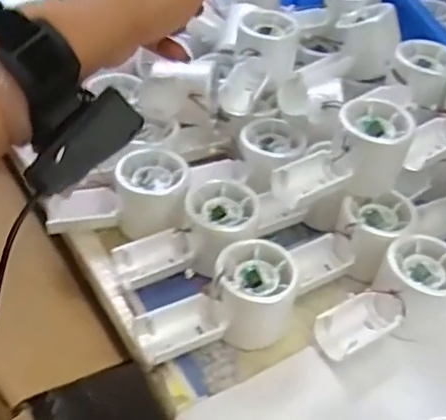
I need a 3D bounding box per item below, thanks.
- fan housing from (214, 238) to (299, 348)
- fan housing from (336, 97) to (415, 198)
[{"bbox_3d":[0.022,0.060,0.426,0.056,0.054,0.058,-2,47,-5],"label":"fan housing"},{"bbox_3d":[0.115,-0.044,0.472,0.058,0.065,0.053,10,44,3],"label":"fan housing"}]

